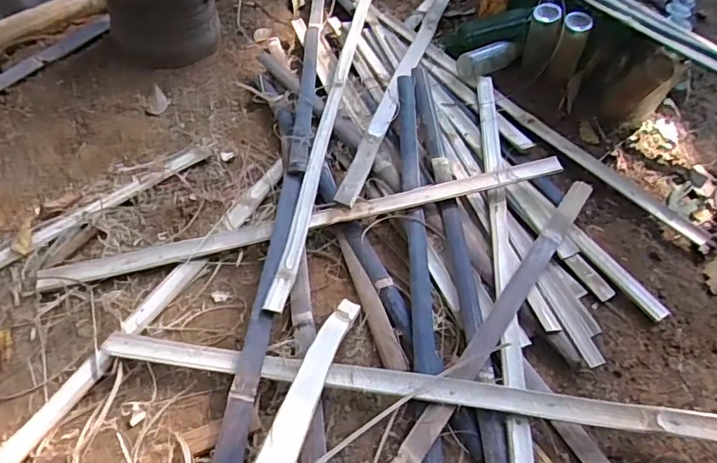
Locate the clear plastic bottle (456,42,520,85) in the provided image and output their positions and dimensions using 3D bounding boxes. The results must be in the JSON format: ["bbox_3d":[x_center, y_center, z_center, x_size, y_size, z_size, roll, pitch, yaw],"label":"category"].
[{"bbox_3d":[0.298,-0.404,1.228,0.142,0.060,0.077,-28,60,-27],"label":"clear plastic bottle"}]

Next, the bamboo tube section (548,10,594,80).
[{"bbox_3d":[0.461,-0.396,1.165,0.064,0.151,0.053,26,52,12],"label":"bamboo tube section"}]

